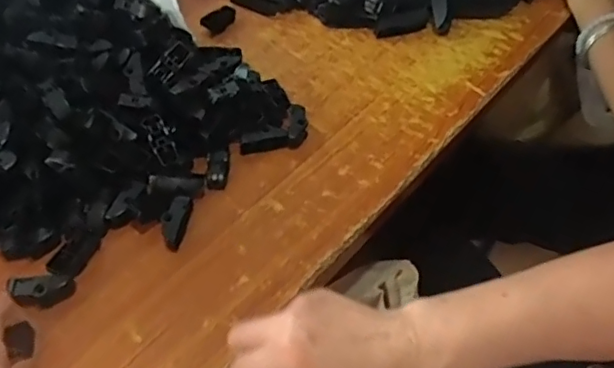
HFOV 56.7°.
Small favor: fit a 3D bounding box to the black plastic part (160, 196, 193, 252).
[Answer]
[{"bbox_3d":[-0.111,0.031,0.479,0.019,0.013,0.047,11,66,3],"label":"black plastic part"}]

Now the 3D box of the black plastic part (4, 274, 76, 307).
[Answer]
[{"bbox_3d":[-0.205,0.082,0.437,0.046,0.014,0.020,-5,53,-8],"label":"black plastic part"}]

